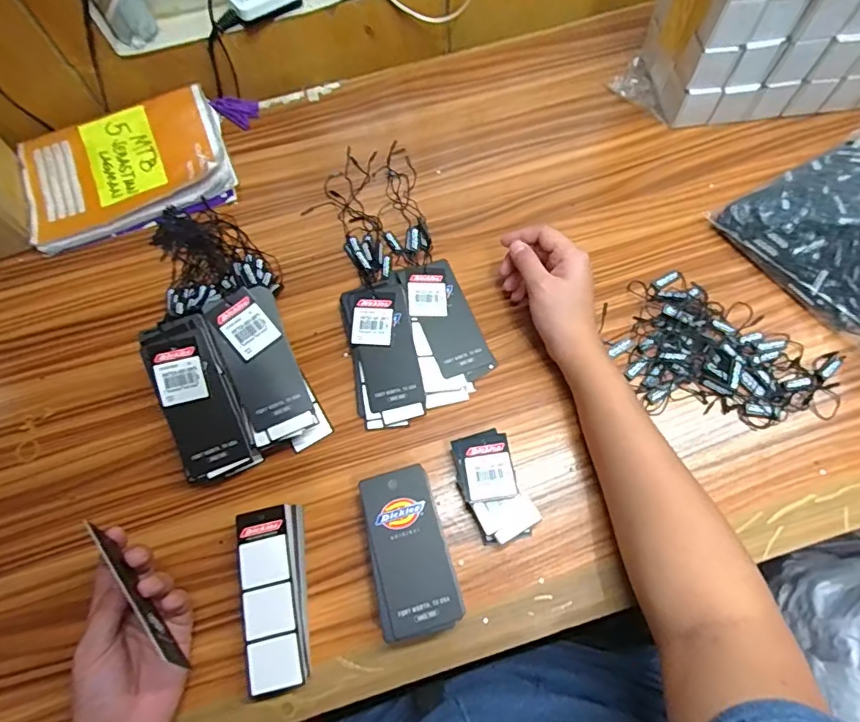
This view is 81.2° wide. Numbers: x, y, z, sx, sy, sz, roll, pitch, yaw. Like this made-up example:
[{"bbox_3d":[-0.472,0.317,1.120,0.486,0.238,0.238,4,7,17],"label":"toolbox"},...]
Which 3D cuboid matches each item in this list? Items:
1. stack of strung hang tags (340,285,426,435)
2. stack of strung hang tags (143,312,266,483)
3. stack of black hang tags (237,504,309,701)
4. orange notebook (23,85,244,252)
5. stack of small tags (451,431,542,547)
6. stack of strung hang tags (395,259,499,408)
[{"bbox_3d":[-0.041,-0.008,0.438,0.058,0.029,0.124,-12,68,-2],"label":"stack of strung hang tags"},{"bbox_3d":[-0.181,0.032,0.400,0.052,0.028,0.131,-18,96,-4],"label":"stack of strung hang tags"},{"bbox_3d":[-0.112,0.170,0.367,0.040,0.033,0.118,-13,68,-2],"label":"stack of black hang tags"},{"bbox_3d":[-0.317,-0.202,0.528,0.200,0.028,0.145,-21,69,-5],"label":"orange notebook"},{"bbox_3d":[0.049,0.098,0.392,0.047,0.029,0.081,-20,69,-5],"label":"stack of small tags"},{"bbox_3d":[0.017,-0.029,0.447,0.064,0.024,0.129,-12,68,-2],"label":"stack of strung hang tags"}]

